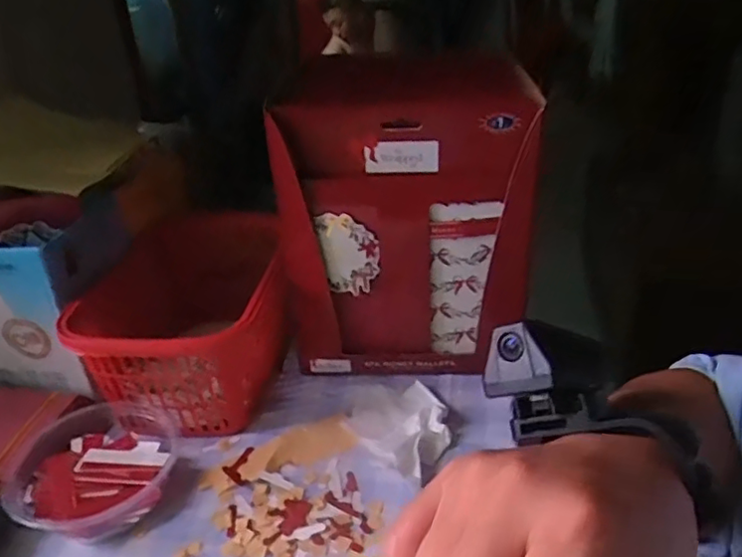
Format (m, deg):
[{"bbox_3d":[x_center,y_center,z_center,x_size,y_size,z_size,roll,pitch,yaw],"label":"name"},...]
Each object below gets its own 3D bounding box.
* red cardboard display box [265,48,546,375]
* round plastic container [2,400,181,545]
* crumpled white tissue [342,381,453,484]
[{"bbox_3d":[0.029,-0.032,0.507,0.200,0.256,0.055,-1,29,6],"label":"red cardboard display box"},{"bbox_3d":[-0.197,0.139,0.445,0.104,0.043,0.117,7,31,18],"label":"round plastic container"},{"bbox_3d":[0.025,0.114,0.486,0.076,0.018,0.105,-20,33,-26],"label":"crumpled white tissue"}]

